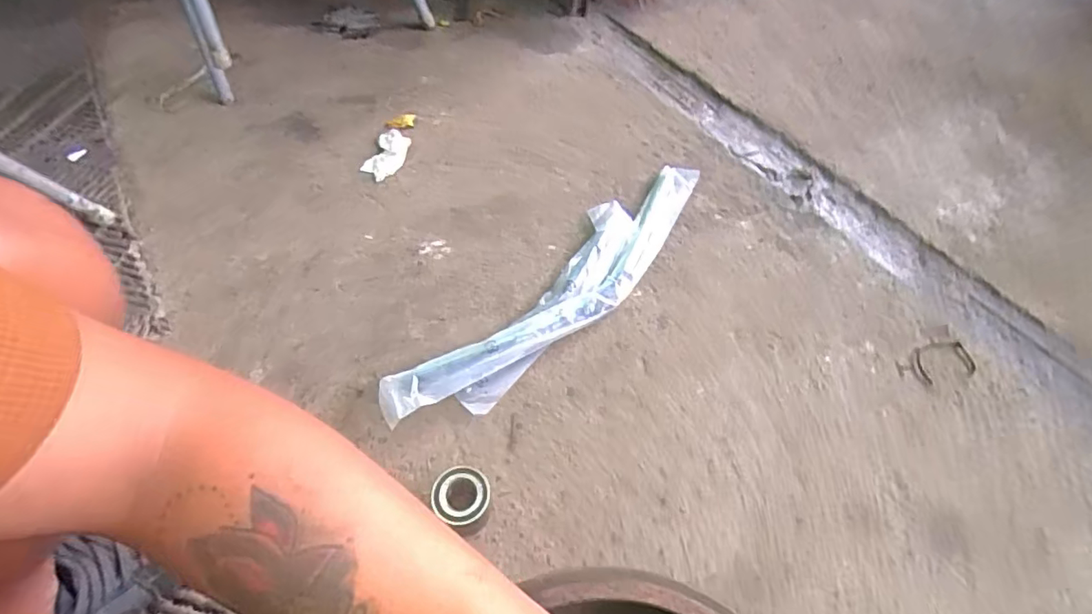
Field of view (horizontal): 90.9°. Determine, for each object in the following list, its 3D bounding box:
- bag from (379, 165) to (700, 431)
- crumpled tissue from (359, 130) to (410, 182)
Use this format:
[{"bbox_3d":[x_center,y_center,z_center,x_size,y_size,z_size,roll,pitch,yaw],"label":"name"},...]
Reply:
[{"bbox_3d":[0.042,-0.042,0.715,0.130,0.046,0.567,34,61,20],"label":"bag"},{"bbox_3d":[-0.255,-0.246,0.865,0.056,0.016,0.098,14,56,8],"label":"crumpled tissue"}]

